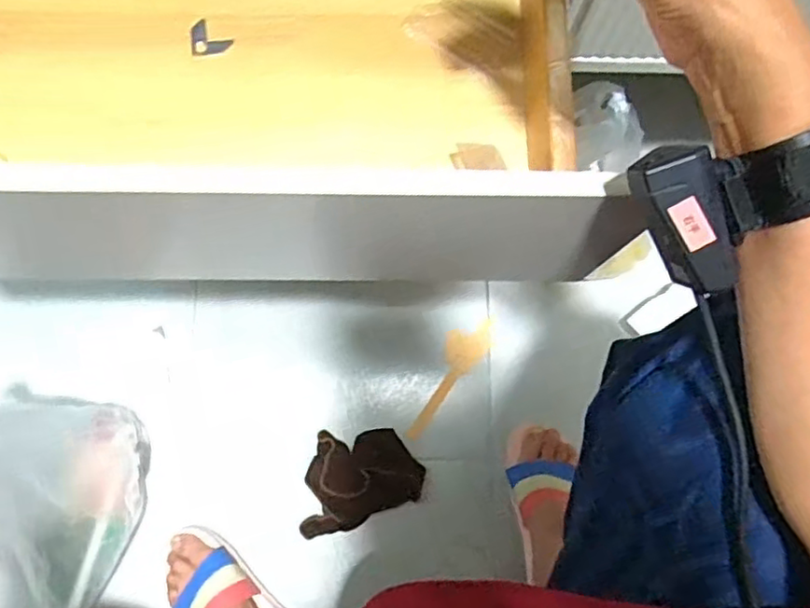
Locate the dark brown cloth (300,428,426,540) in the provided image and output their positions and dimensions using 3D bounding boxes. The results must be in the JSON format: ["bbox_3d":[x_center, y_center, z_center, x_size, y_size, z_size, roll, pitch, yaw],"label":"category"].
[{"bbox_3d":[-0.054,0.227,0.799,0.154,0.049,0.129,-1,77,-1],"label":"dark brown cloth"}]

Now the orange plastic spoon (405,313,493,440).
[{"bbox_3d":[0.054,0.092,0.849,0.055,0.019,0.188,39,79,8],"label":"orange plastic spoon"}]

